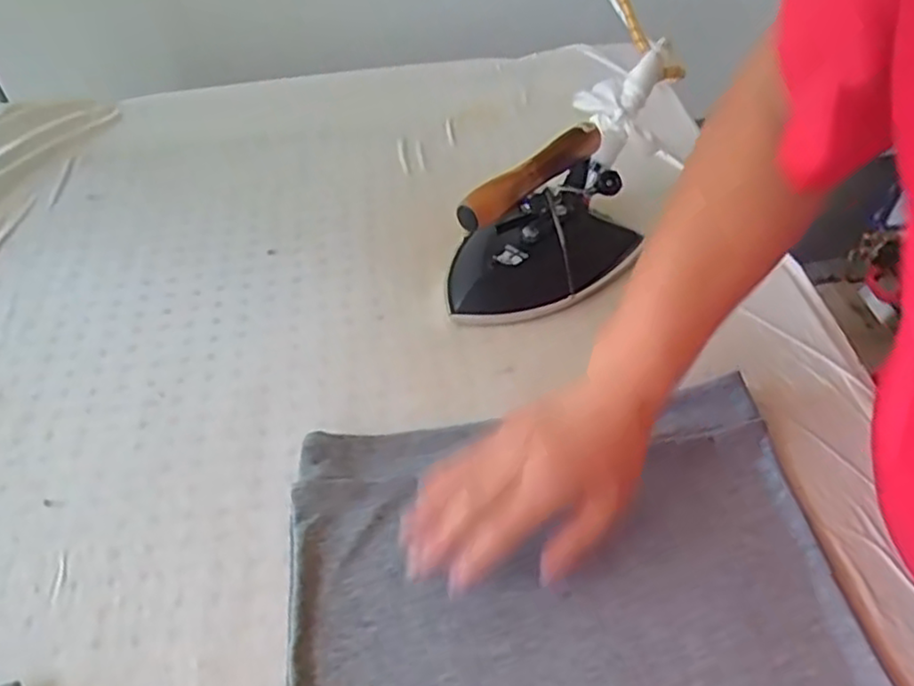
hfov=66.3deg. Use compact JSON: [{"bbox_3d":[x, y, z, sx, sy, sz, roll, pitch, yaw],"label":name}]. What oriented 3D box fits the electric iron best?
[{"bbox_3d":[0.073,-0.105,0.612,0.190,0.107,0.108,-25,52,-17],"label":"electric iron"}]

